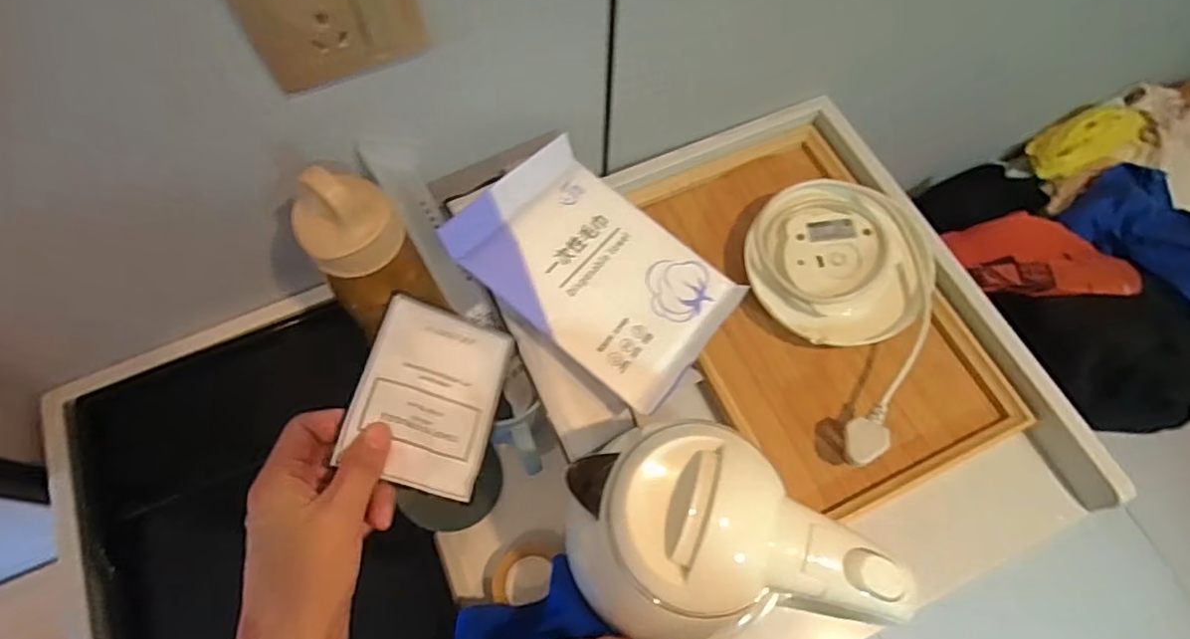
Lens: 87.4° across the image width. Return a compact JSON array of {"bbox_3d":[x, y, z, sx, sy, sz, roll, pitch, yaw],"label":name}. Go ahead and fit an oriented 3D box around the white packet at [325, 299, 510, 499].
[{"bbox_3d":[-0.090,0.040,0.342,0.074,0.005,0.100,21,57,-15],"label":"white packet"}]

